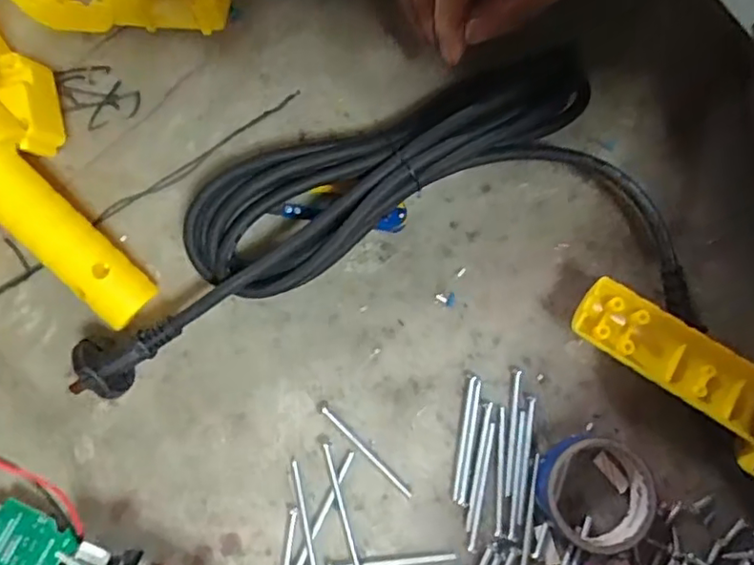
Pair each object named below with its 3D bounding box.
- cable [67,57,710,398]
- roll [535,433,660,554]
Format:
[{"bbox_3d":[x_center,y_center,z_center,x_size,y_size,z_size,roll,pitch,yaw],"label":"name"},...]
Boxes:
[{"bbox_3d":[-0.002,-0.035,0.305,0.296,0.053,0.139,-10,77,-2],"label":"cable"},{"bbox_3d":[0.105,0.100,0.288,0.050,0.020,0.050,0,77,1],"label":"roll"}]

